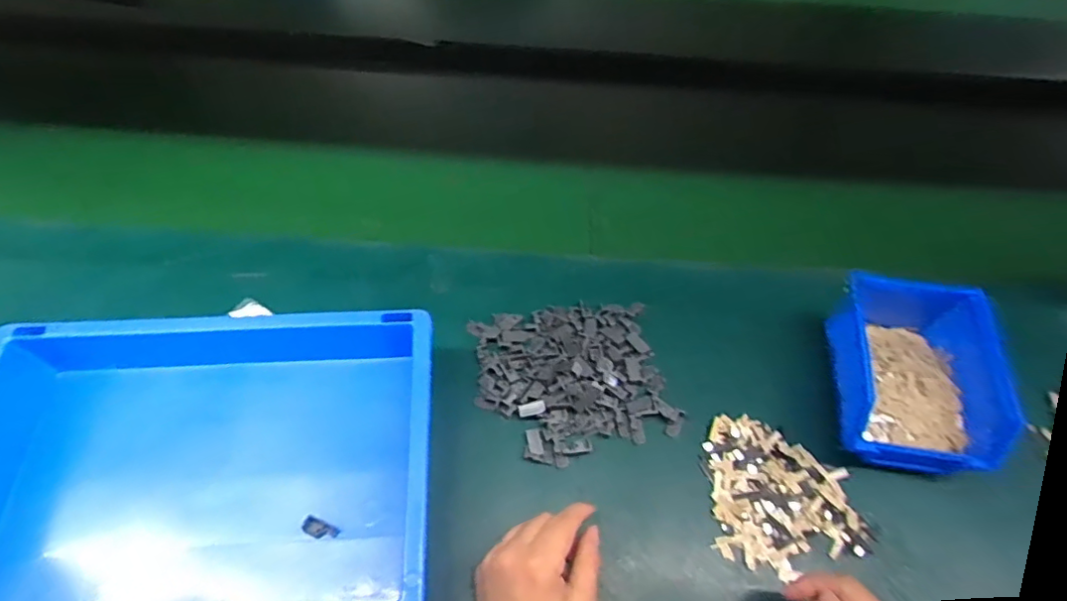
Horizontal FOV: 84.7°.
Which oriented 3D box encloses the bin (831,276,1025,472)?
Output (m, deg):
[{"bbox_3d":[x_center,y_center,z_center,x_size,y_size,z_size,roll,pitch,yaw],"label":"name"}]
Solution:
[{"bbox_3d":[0.302,0.056,0.471,0.113,0.077,0.140,9,55,2],"label":"bin"}]

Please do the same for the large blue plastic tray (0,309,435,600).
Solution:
[{"bbox_3d":[-0.232,0.116,0.399,0.319,0.063,0.202,-1,57,-5],"label":"large blue plastic tray"}]

